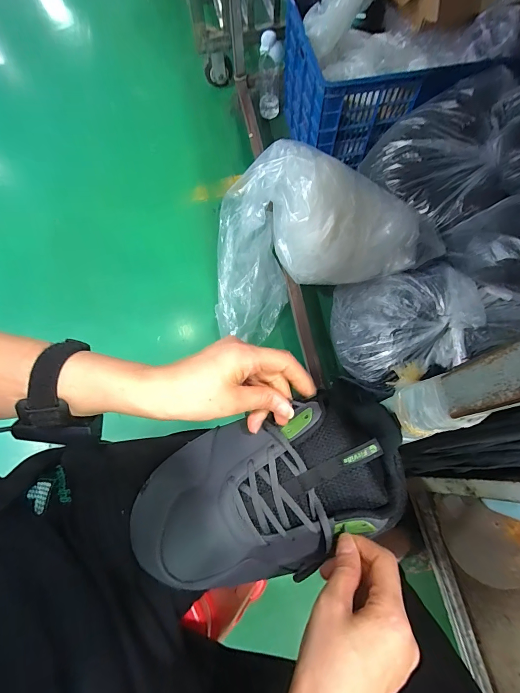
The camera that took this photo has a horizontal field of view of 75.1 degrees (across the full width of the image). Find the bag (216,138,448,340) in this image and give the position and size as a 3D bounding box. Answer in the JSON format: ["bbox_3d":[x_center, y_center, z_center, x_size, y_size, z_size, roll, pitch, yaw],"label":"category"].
[{"bbox_3d":[0.118,-0.260,0.748,0.456,0.248,0.290,-22,71,-6],"label":"bag"}]

